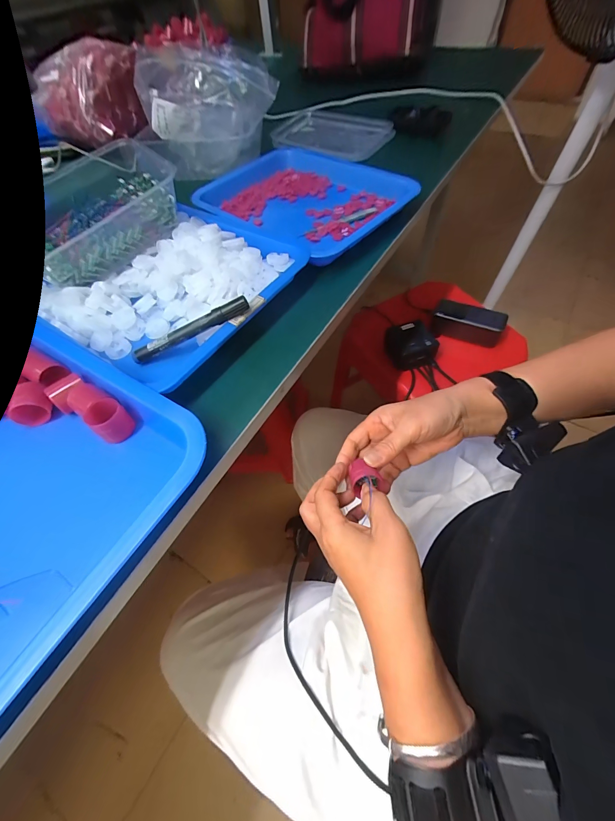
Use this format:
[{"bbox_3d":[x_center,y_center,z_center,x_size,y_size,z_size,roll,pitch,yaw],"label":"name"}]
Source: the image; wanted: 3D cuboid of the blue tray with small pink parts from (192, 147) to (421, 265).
[{"bbox_3d":[-0.018,-0.311,0.465,0.294,0.035,0.216,35,67,23],"label":"blue tray with small pink parts"}]

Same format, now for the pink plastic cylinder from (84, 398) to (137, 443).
[{"bbox_3d":[-0.175,0.008,0.281,0.030,0.027,0.028,-2,58,3],"label":"pink plastic cylinder"}]

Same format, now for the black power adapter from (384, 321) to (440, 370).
[{"bbox_3d":[0.197,-0.124,0.624,0.088,0.055,0.083,-8,58,0],"label":"black power adapter"}]

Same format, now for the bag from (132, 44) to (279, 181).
[{"bbox_3d":[-0.157,-0.462,0.499,0.203,0.144,0.112,-16,58,-5],"label":"bag"}]

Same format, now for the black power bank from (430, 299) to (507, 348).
[{"bbox_3d":[0.323,-0.177,0.641,0.130,0.059,0.047,19,61,16],"label":"black power bank"}]

